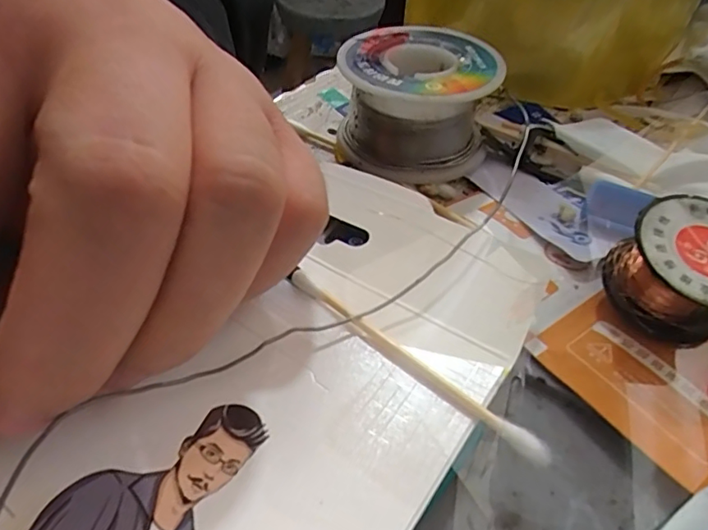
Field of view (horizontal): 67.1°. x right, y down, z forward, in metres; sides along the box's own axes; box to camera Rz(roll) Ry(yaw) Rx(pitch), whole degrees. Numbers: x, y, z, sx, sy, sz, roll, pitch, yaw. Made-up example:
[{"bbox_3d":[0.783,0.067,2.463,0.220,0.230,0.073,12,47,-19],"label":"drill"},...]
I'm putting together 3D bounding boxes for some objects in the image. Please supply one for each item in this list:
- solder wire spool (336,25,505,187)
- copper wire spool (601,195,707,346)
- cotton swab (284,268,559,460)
[{"bbox_3d":[0.022,-0.060,0.189,0.052,0.032,0.059,9,50,5],"label":"solder wire spool"},{"bbox_3d":[0.081,0.002,0.131,0.032,0.025,0.027,36,57,25],"label":"copper wire spool"},{"bbox_3d":[0.011,0.020,0.120,0.071,0.004,0.004,36,57,25],"label":"cotton swab"}]

